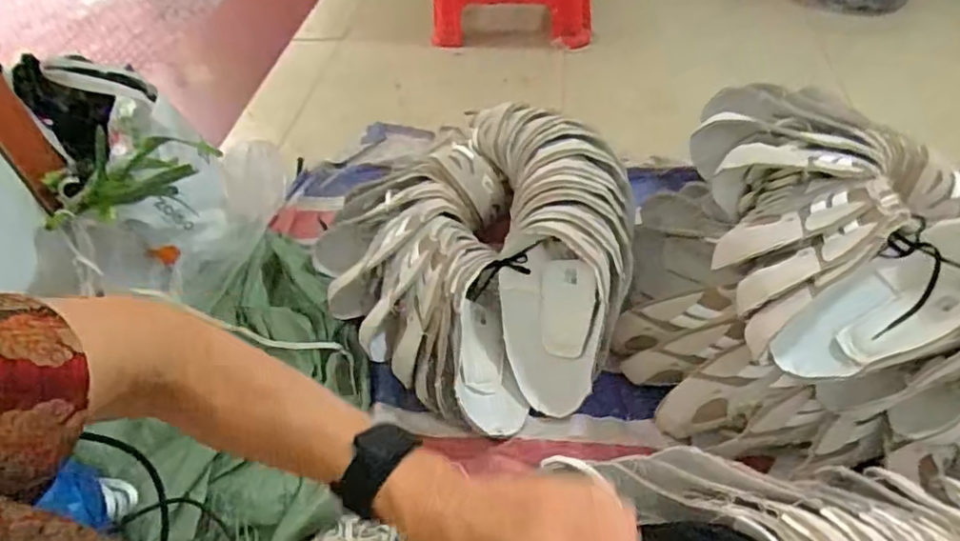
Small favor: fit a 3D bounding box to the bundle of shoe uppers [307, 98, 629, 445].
[{"bbox_3d":[0.010,-0.037,0.912,0.445,0.185,0.411,-3,46,4],"label":"bundle of shoe uppers"}]

